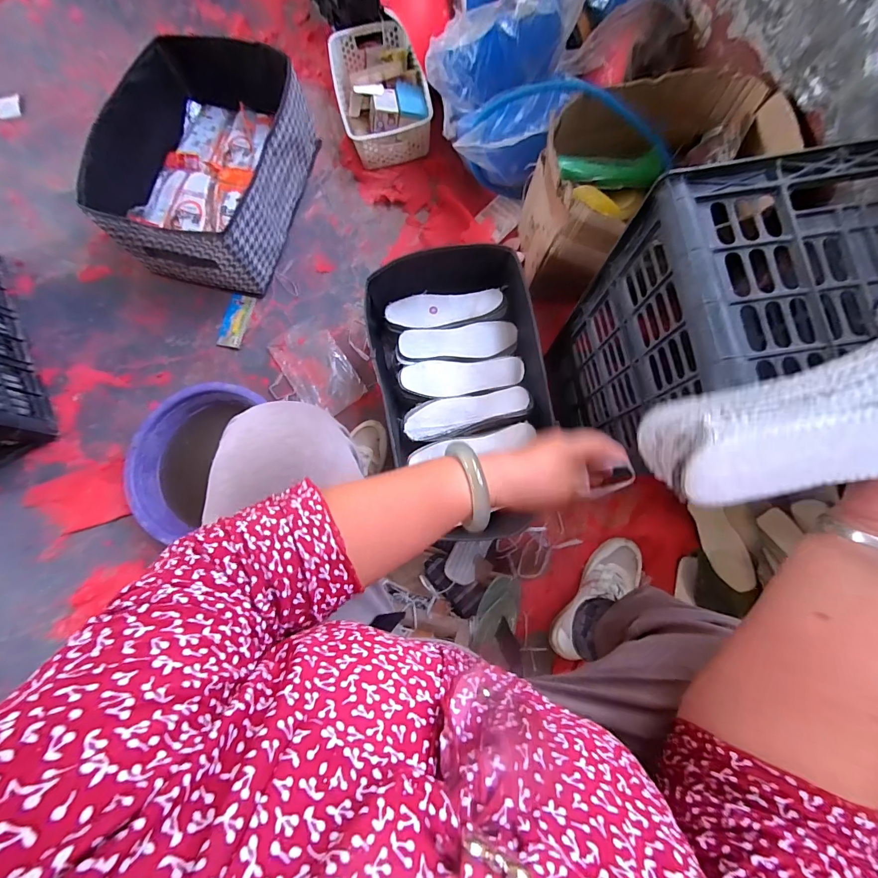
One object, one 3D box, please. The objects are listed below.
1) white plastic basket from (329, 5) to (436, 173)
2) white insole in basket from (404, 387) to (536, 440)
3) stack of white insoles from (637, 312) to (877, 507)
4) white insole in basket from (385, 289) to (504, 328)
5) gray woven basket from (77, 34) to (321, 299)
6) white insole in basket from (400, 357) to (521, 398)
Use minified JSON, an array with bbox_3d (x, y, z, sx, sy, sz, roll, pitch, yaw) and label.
[{"bbox_3d":[-0.134,-0.805,0.905,0.200,0.093,0.320,-14,80,-1],"label":"white plastic basket"},{"bbox_3d":[0.050,-0.051,0.697,0.222,0.022,0.069,-15,80,-2],"label":"white insole in basket"},{"bbox_3d":[0.237,-0.024,0.208,0.230,0.043,0.085,-20,80,14],"label":"stack of white insoles"},{"bbox_3d":[0.009,-0.251,0.745,0.215,0.022,0.072,-6,80,0],"label":"white insole in basket"},{"bbox_3d":[-0.469,-0.565,0.816,0.321,0.178,0.443,11,80,3],"label":"gray woven basket"},{"bbox_3d":[0.044,-0.115,0.716,0.216,0.023,0.070,-3,80,1],"label":"white insole in basket"}]

